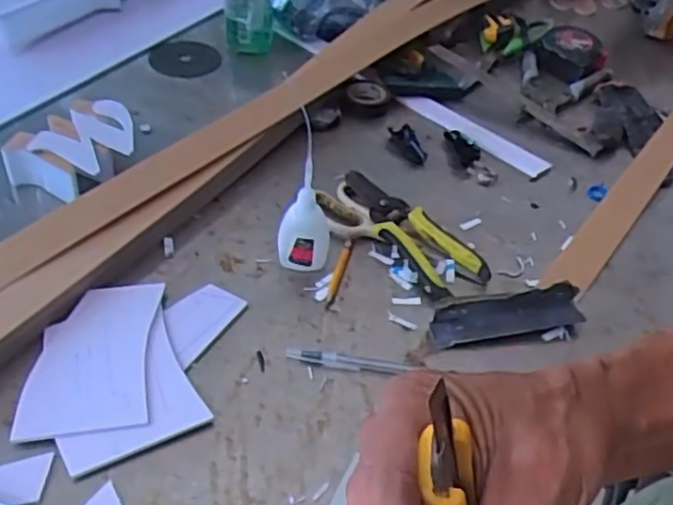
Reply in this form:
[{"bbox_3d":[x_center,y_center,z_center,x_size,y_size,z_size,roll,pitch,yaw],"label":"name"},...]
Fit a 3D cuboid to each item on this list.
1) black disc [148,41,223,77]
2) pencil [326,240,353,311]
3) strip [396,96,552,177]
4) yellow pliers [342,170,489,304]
[{"bbox_3d":[-0.194,-0.248,0.908,0.085,0.007,0.085,4,46,-5],"label":"black disc"},{"bbox_3d":[0.003,0.017,0.642,0.009,0.006,0.088,12,43,5],"label":"pencil"},{"bbox_3d":[0.157,-0.141,0.831,0.193,0.008,0.038,34,49,26],"label":"strip"},{"bbox_3d":[0.068,-0.023,0.679,0.060,0.025,0.168,-22,51,-28],"label":"yellow pliers"}]

